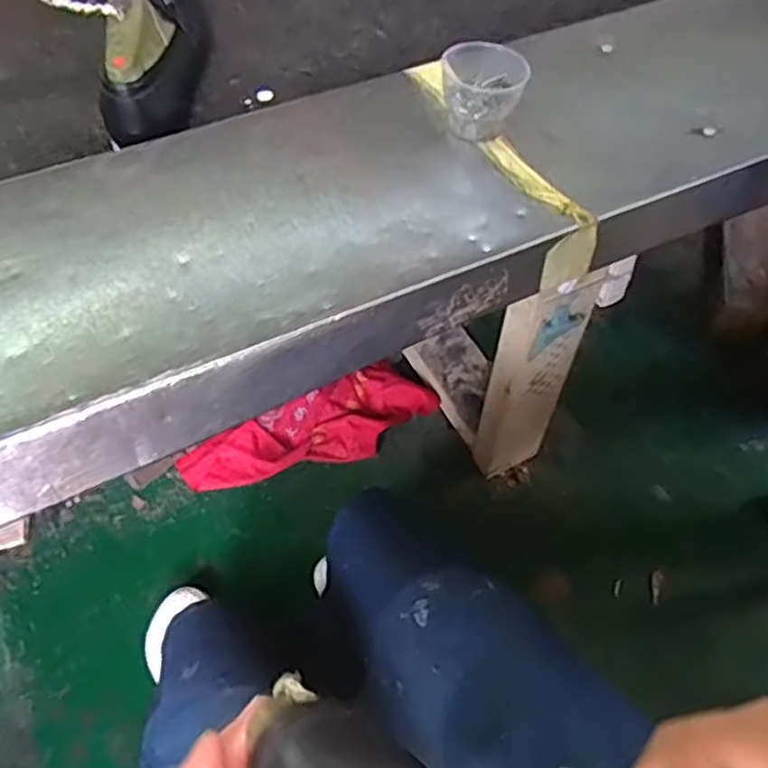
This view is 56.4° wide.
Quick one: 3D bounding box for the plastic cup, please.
[{"bbox_3d":[0.073,-0.218,0.533,0.060,0.047,0.051,9,57,4],"label":"plastic cup"}]

